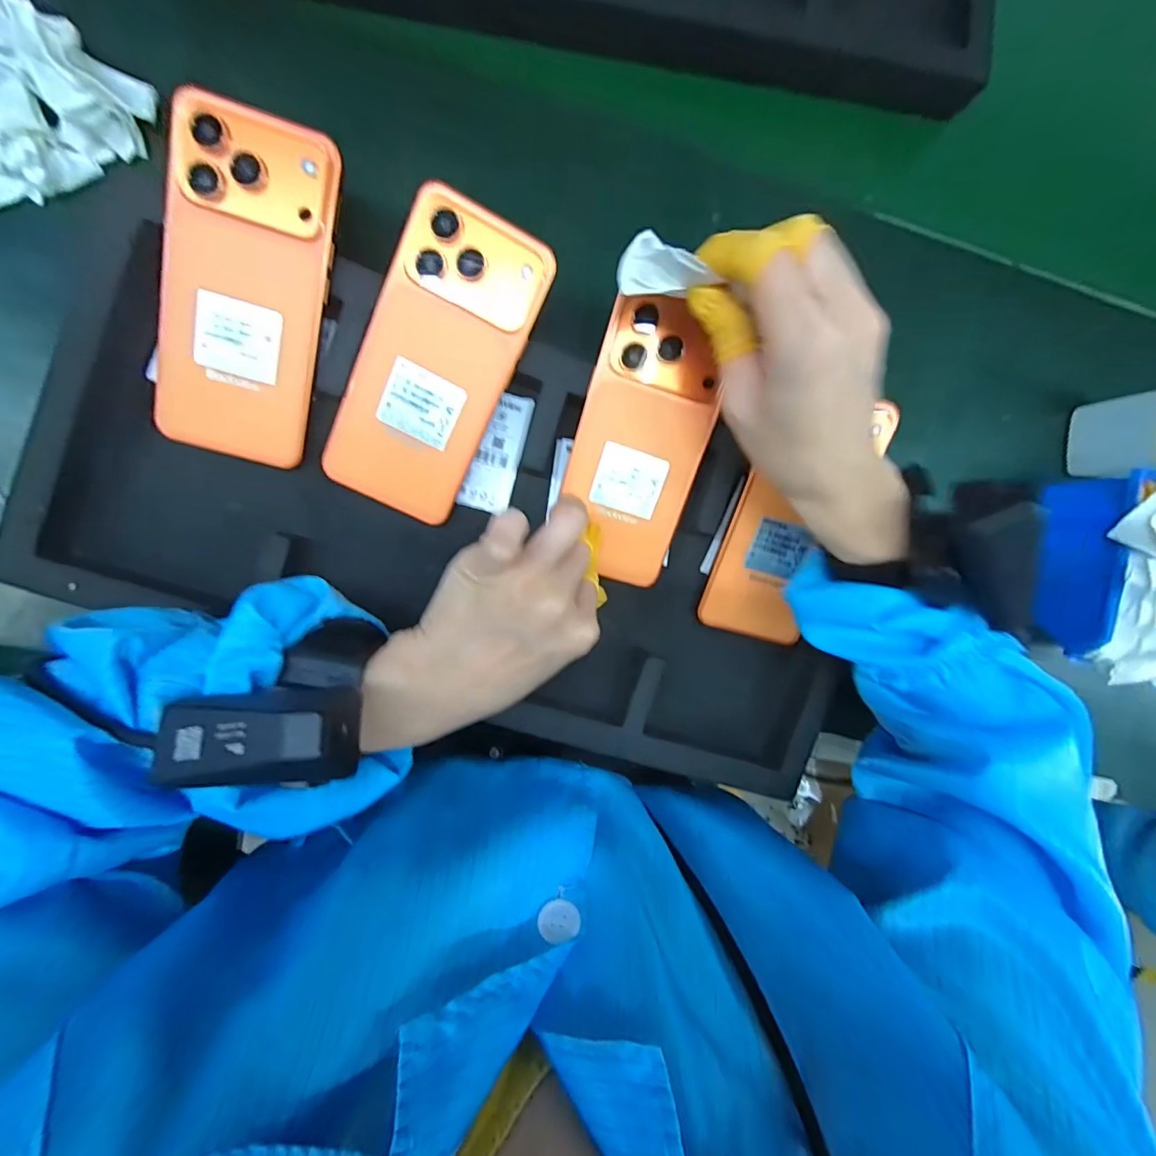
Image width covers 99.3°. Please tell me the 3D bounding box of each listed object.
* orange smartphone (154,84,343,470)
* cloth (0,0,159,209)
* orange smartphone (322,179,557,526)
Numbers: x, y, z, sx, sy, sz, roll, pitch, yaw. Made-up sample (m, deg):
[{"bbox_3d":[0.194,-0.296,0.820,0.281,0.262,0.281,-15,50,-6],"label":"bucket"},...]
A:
[{"bbox_3d":[-0.174,-0.146,0.256,0.076,0.009,0.162,15,106,-8],"label":"orange smartphone"},{"bbox_3d":[-0.290,-0.246,0.256,0.087,0.025,0.094,33,87,-10],"label":"cloth"},{"bbox_3d":[-0.080,-0.116,0.274,0.077,0.009,0.162,26,104,-8],"label":"orange smartphone"}]

